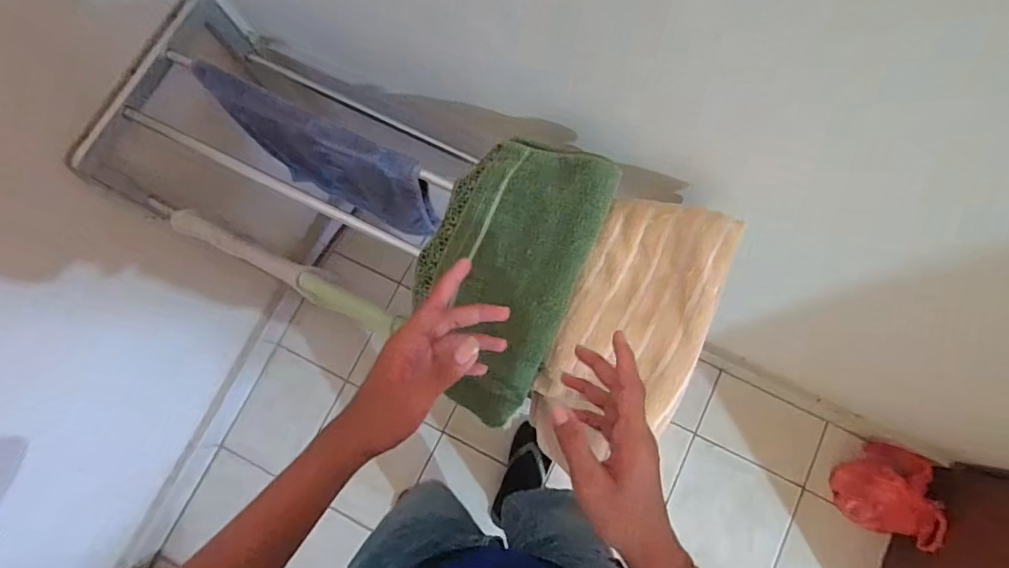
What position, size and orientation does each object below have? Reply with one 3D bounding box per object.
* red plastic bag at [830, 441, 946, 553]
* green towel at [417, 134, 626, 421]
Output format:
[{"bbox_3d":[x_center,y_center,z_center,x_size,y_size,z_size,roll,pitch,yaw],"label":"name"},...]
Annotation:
[{"bbox_3d":[0.905,0.488,1.218,0.173,0.148,0.196,18,79,5],"label":"red plastic bag"},{"bbox_3d":[-0.007,-0.014,0.613,0.180,0.089,0.320,23,80,6],"label":"green towel"}]

